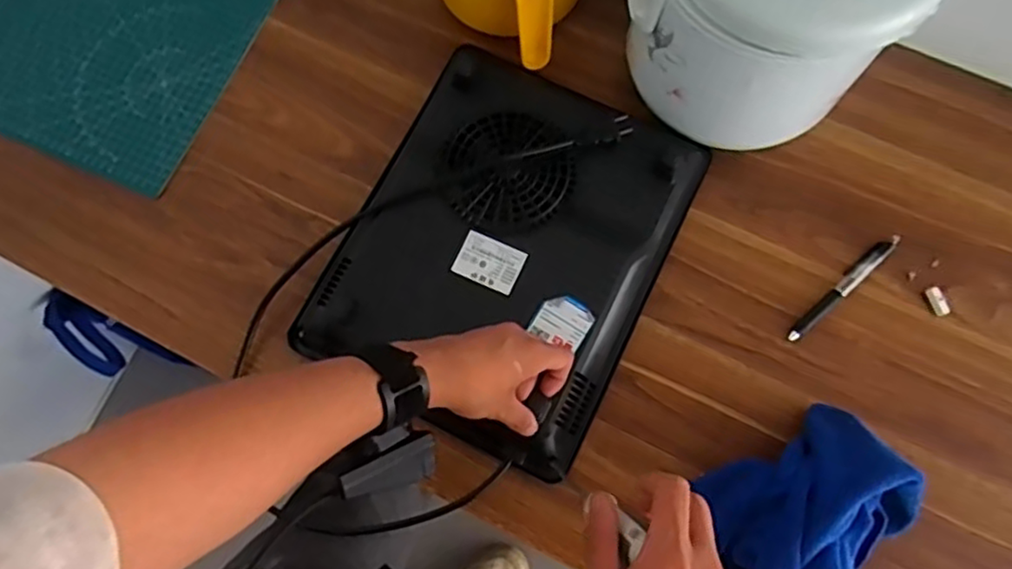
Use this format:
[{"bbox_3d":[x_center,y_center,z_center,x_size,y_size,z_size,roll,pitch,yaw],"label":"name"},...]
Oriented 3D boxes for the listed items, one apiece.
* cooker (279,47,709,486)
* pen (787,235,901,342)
[{"bbox_3d":[0.000,-0.037,0.602,0.272,0.045,0.330,27,77,8],"label":"cooker"},{"bbox_3d":[0.313,0.001,0.619,0.146,0.010,0.014,-41,78,-10],"label":"pen"}]

